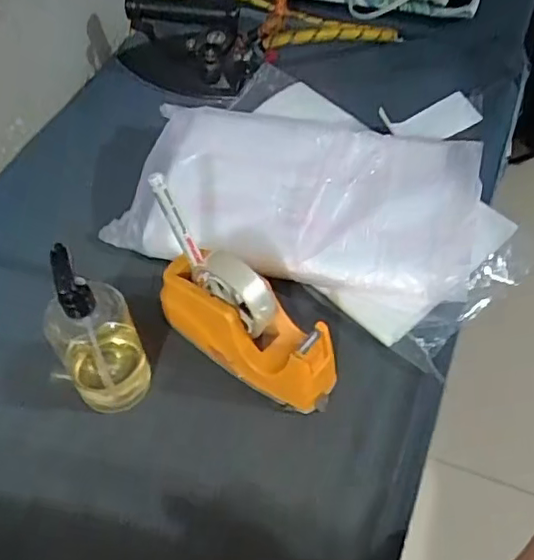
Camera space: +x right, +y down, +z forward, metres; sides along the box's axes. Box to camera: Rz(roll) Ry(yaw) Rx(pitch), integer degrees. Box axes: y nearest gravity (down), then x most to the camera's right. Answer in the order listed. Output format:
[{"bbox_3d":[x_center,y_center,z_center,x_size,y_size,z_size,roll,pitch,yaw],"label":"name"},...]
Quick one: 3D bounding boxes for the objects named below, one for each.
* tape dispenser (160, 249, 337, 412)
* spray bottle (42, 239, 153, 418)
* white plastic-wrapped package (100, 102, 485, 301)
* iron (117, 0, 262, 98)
[{"bbox_3d":[-0.022,0.039,0.572,0.193,0.098,0.068,29,61,20],"label":"tape dispenser"},{"bbox_3d":[-0.154,0.046,0.520,0.069,0.178,0.069,-31,60,-18],"label":"spray bottle"},{"bbox_3d":[0.041,-0.110,0.685,0.382,0.050,0.227,13,57,11],"label":"white plastic-wrapped package"},{"bbox_3d":[-0.113,-0.335,0.825,0.198,0.129,0.121,-6,55,-2],"label":"iron"}]

